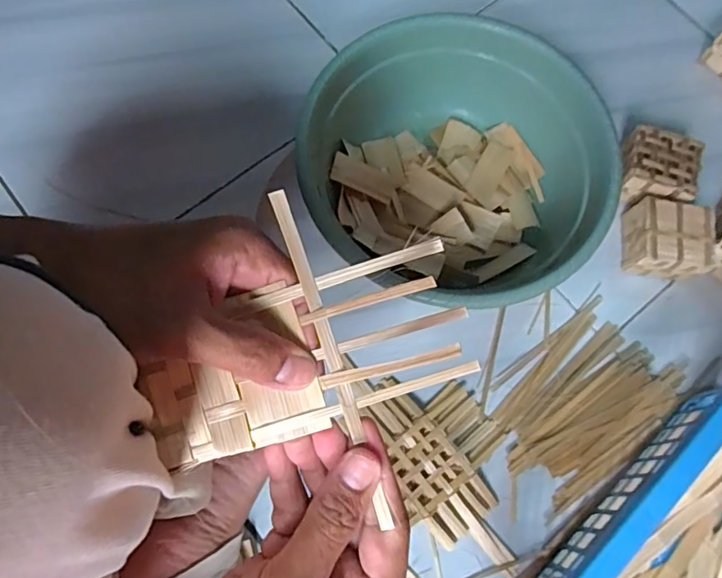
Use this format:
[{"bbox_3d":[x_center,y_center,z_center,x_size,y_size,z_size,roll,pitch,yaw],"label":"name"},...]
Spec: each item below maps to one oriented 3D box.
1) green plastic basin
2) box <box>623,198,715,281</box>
[{"bbox_3d":[0.095,-0.123,0.561,0.288,0.130,0.272,1,74,-2],"label":"green plastic basin"},{"bbox_3d":[0.321,-0.052,0.567,0.073,0.048,0.074,12,74,1],"label":"box"}]

